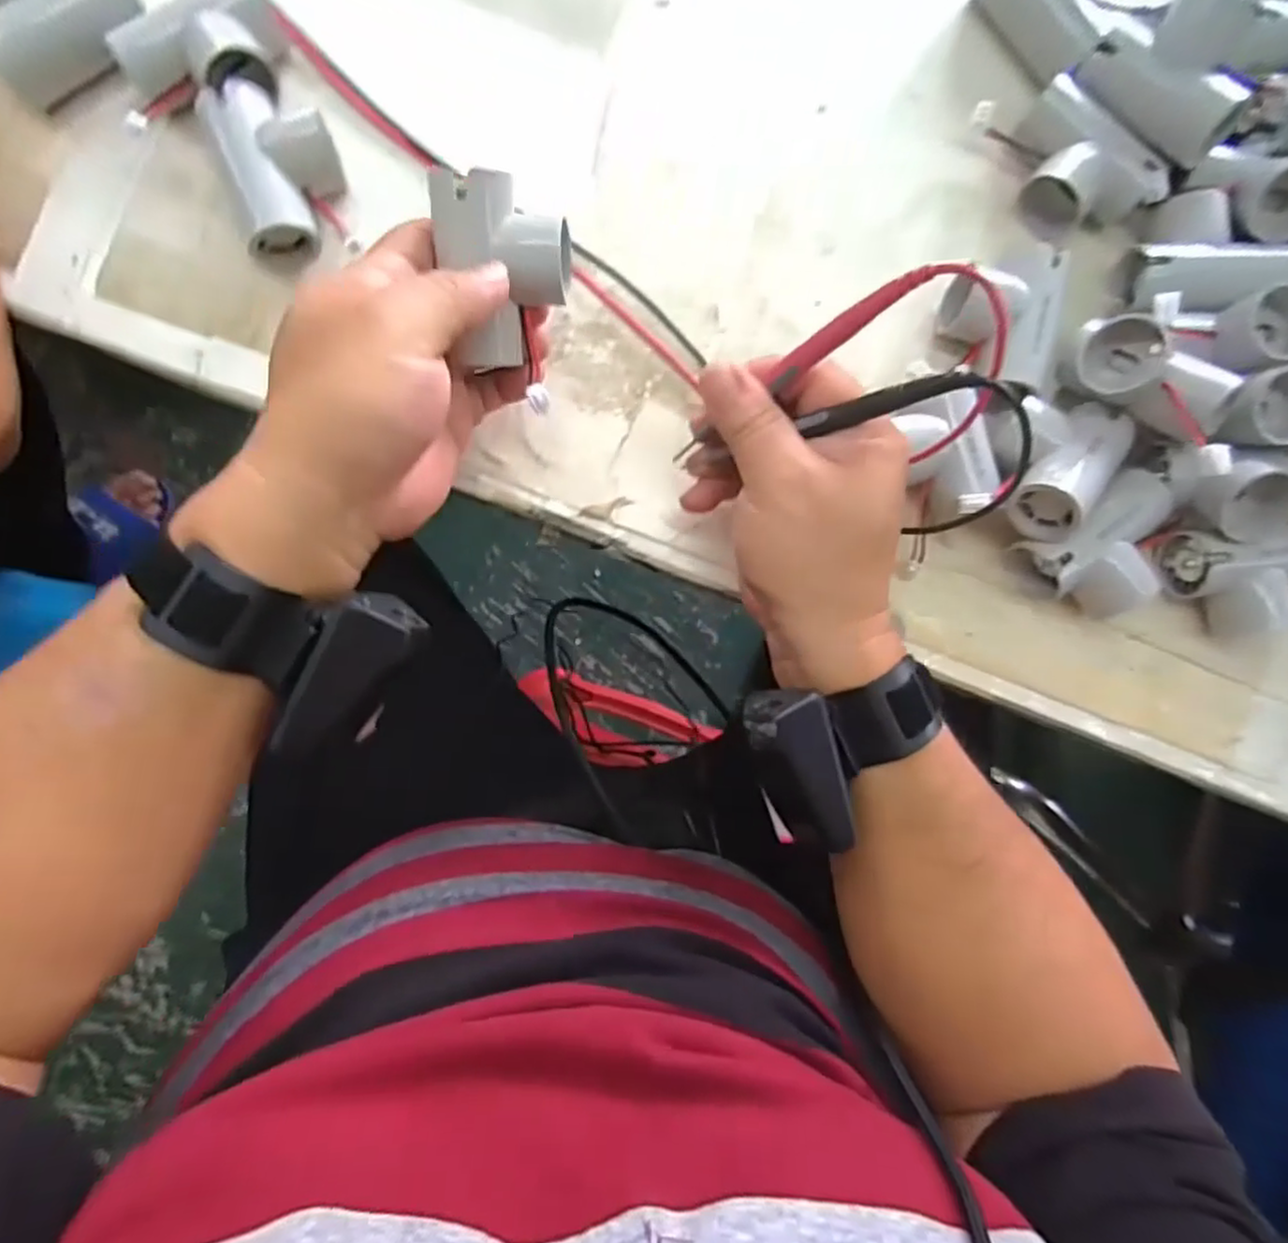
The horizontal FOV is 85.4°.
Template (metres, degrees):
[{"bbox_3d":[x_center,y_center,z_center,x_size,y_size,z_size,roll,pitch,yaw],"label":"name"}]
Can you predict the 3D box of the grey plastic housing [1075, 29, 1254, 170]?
[{"bbox_3d":[0.250,-0.259,0.340,0.026,0.030,0.079,-39,74,-4],"label":"grey plastic housing"}]

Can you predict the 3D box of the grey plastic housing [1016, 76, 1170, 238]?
[{"bbox_3d":[0.221,-0.232,0.363,0.045,0.033,0.076,-42,90,-4],"label":"grey plastic housing"}]

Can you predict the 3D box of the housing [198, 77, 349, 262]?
[{"bbox_3d":[-0.173,-0.218,0.337,0.049,0.030,0.075,-17,88,-4],"label":"housing"}]

